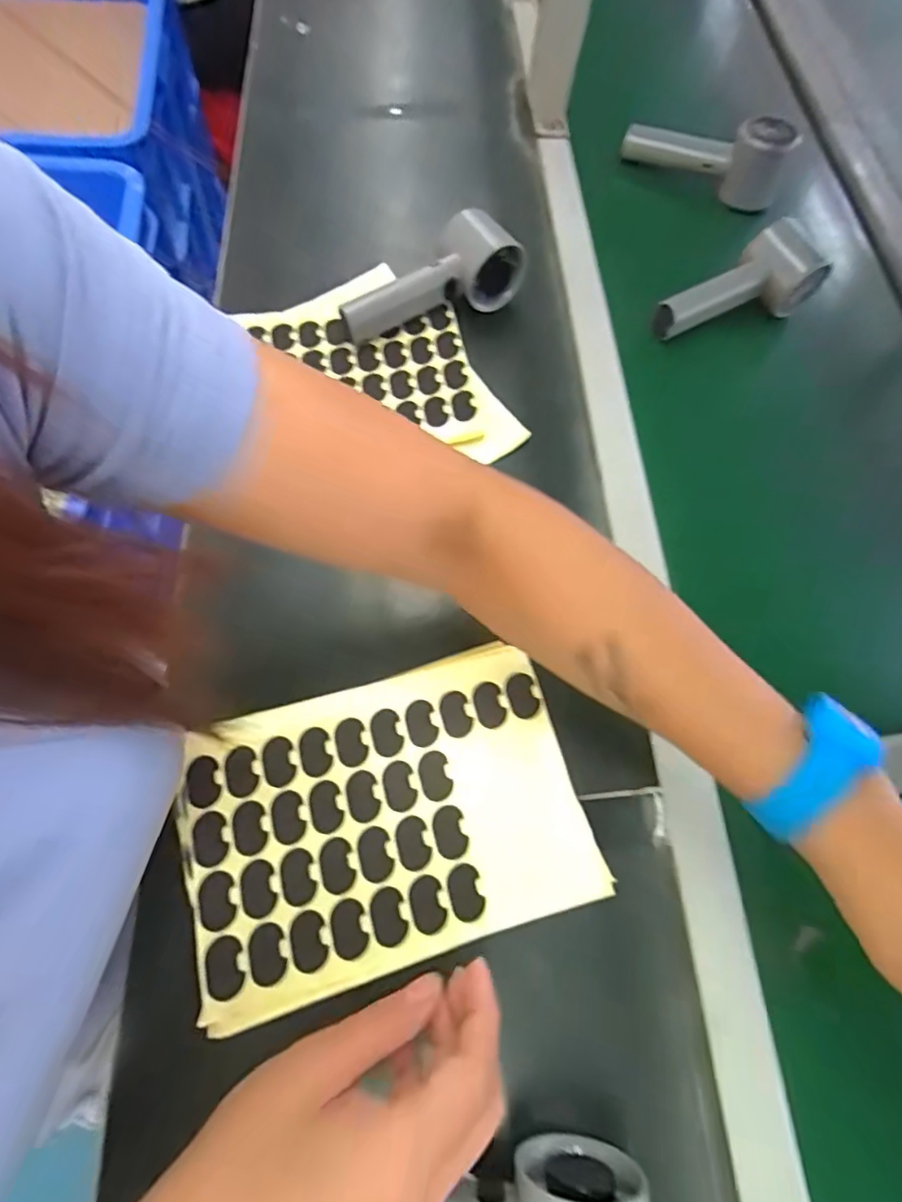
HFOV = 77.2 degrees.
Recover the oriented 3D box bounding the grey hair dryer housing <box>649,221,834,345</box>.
[{"bbox_3d":[0.245,-0.272,0.487,0.156,0.046,0.054,-24,70,-9],"label":"grey hair dryer housing"}]

